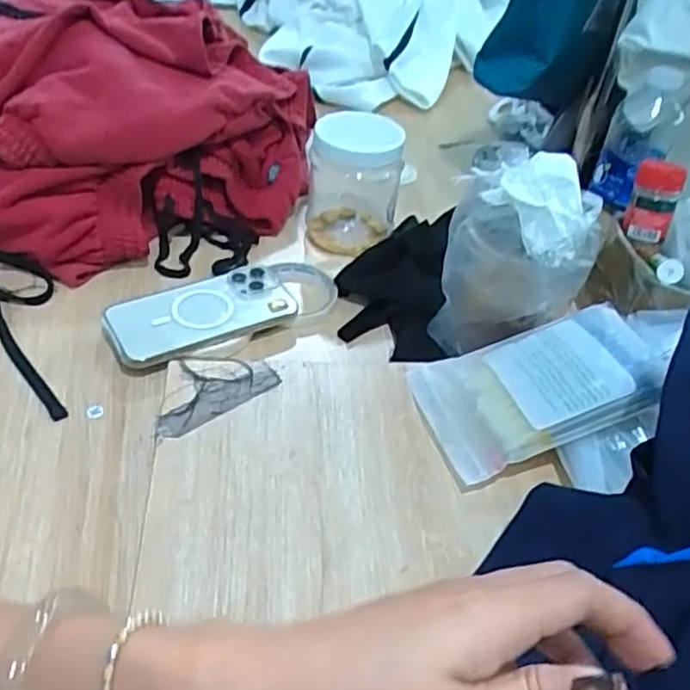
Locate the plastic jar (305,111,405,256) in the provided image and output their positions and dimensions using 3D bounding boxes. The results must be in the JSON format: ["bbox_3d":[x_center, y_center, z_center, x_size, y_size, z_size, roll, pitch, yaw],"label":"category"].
[{"bbox_3d":[0.010,-0.183,0.725,0.096,0.119,0.109,2,43,-8],"label":"plastic jar"}]

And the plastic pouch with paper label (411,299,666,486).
[{"bbox_3d":[0.142,0.028,0.507,0.166,0.016,0.108,-22,43,-2],"label":"plastic pouch with paper label"}]

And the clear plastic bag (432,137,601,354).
[{"bbox_3d":[0.134,-0.063,0.537,0.114,0.171,0.068,18,44,12],"label":"clear plastic bag"}]

